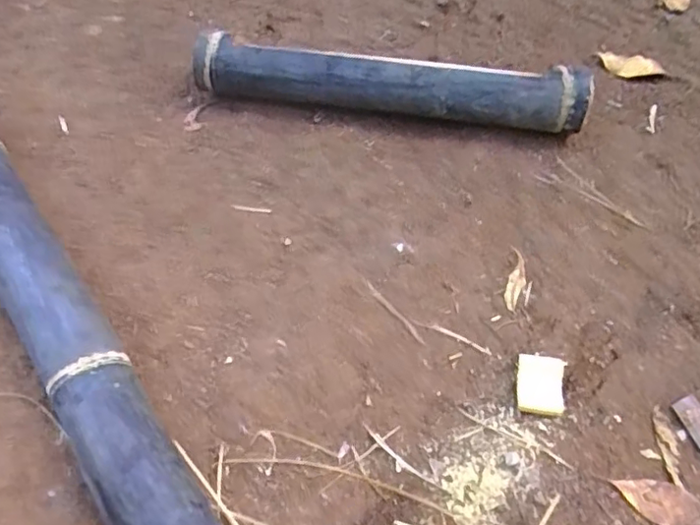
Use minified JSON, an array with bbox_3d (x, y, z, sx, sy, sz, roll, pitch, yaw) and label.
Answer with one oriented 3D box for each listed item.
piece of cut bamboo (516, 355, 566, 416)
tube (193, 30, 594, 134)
[{"bbox_3d":[0.196,0.126,0.619,0.046,0.015,0.059,4,61,5],"label":"piece of cut bamboo"},{"bbox_3d":[0.042,-0.232,0.766,0.505,0.061,0.074,5,62,6],"label":"tube"}]

